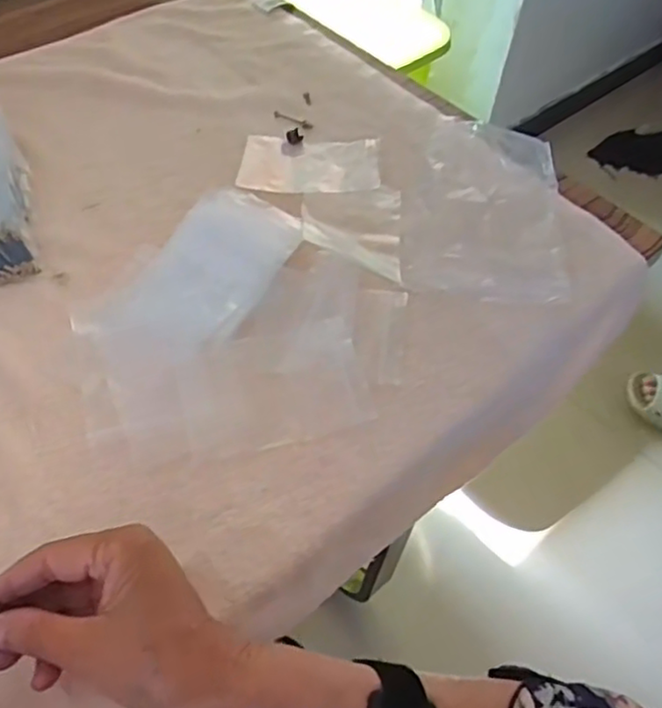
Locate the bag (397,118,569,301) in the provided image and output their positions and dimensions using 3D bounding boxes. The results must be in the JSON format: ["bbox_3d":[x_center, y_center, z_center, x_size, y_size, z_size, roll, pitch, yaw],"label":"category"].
[{"bbox_3d":[0.122,-0.122,0.540,0.121,0.030,0.180,6,54,2],"label":"bag"}]

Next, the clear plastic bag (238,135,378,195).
[{"bbox_3d":[-0.018,-0.164,0.581,0.116,0.014,0.078,4,54,1],"label":"clear plastic bag"}]

